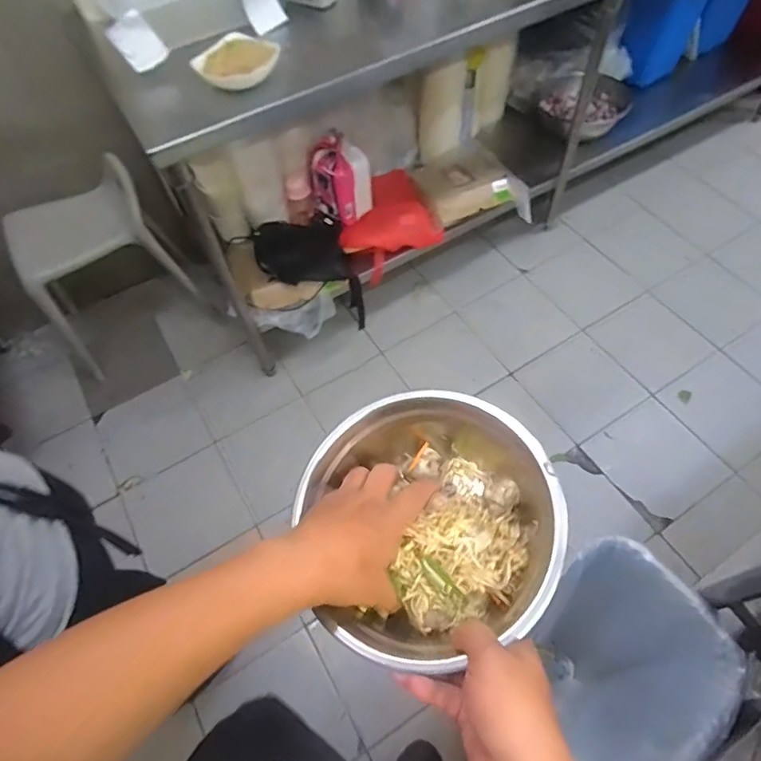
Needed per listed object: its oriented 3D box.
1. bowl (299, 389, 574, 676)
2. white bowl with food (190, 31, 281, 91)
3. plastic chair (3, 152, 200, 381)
[{"bbox_3d":[0.042,0.119,0.464,0.208,0.089,0.227,-2,58,3],"label":"bowl"},{"bbox_3d":[-0.291,-0.646,1.038,0.171,0.047,0.144,-21,59,-9],"label":"white bowl with food"},{"bbox_3d":[-0.852,-0.351,1.539,0.430,0.456,0.350,-34,62,-16],"label":"plastic chair"}]

